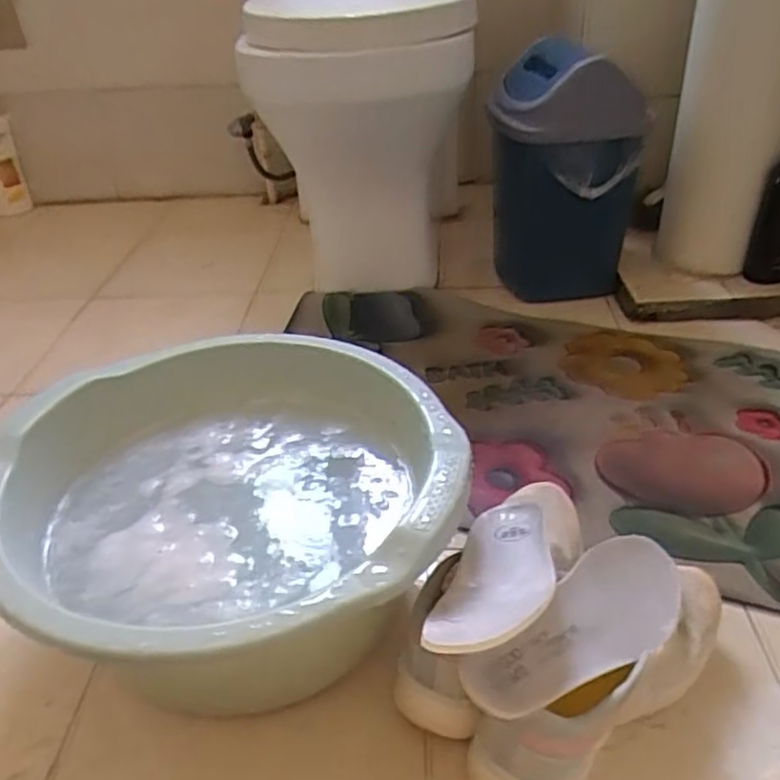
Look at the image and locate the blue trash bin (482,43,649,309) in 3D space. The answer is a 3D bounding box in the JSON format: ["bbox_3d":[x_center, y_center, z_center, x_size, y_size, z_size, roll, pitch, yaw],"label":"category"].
[{"bbox_3d":[0.268,-0.338,1.112,0.222,0.360,0.220,6,37,13],"label":"blue trash bin"}]

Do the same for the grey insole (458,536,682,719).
[{"bbox_3d":[0.152,0.178,0.531,0.240,0.016,0.079,-21,54,-40],"label":"grey insole"}]

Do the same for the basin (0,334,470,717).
[{"bbox_3d":[-0.125,0.127,0.651,0.379,0.184,0.380,-2,36,2],"label":"basin"}]

